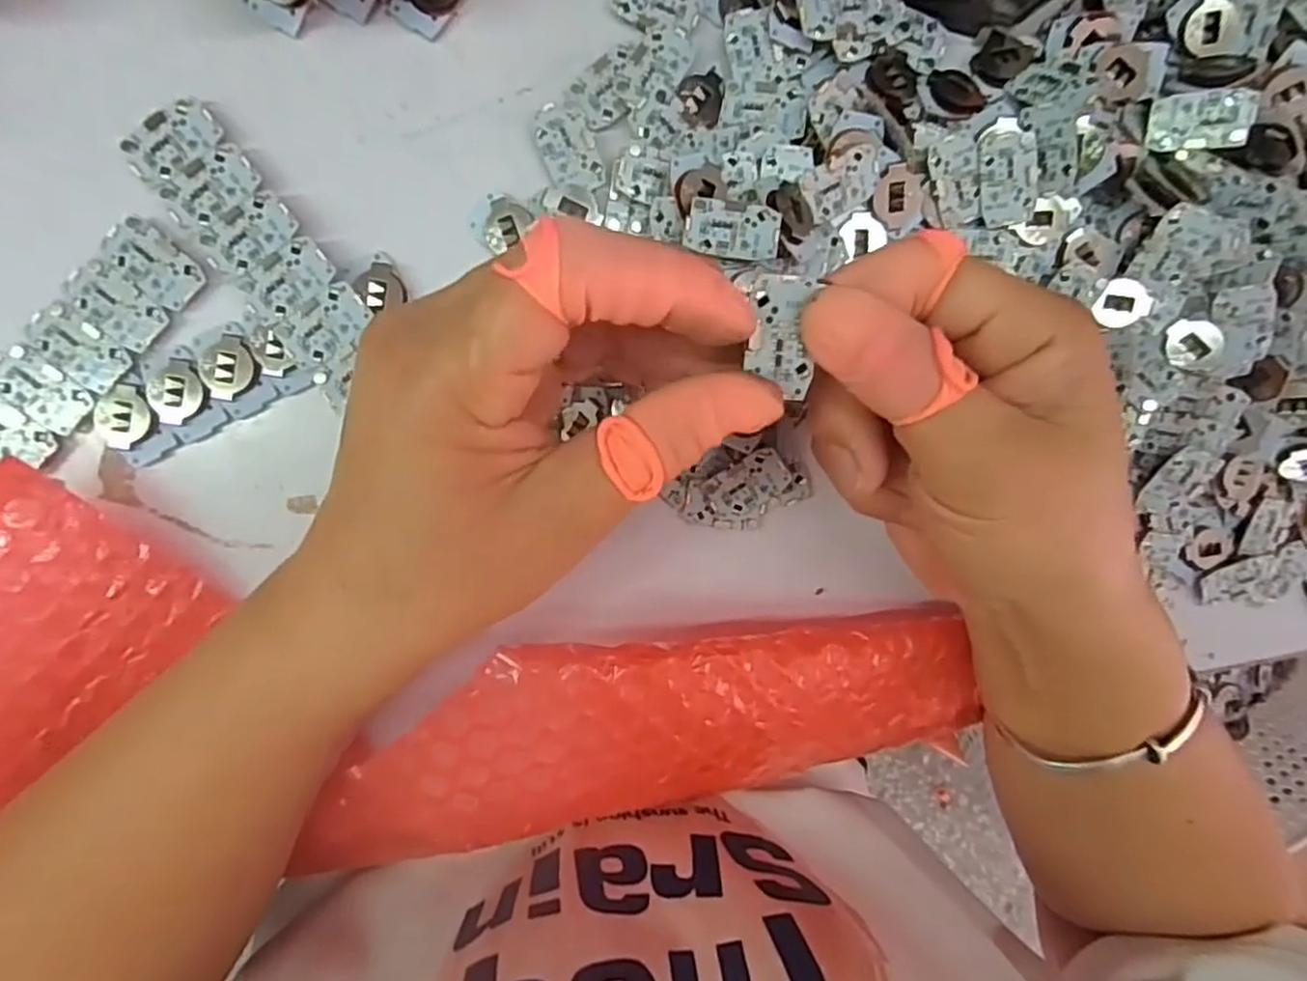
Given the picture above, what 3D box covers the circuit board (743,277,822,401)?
[{"bbox_3d":[0.031,-0.037,0.171,0.017,0.004,0.030,-8,107,-7],"label":"circuit board"}]

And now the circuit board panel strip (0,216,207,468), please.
[{"bbox_3d":[-0.191,-0.039,0.223,0.028,0.004,0.107,42,89,-9],"label":"circuit board panel strip"}]

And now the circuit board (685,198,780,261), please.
[{"bbox_3d":[0.025,-0.083,0.223,0.029,0.004,0.017,9,88,-1],"label":"circuit board"}]

